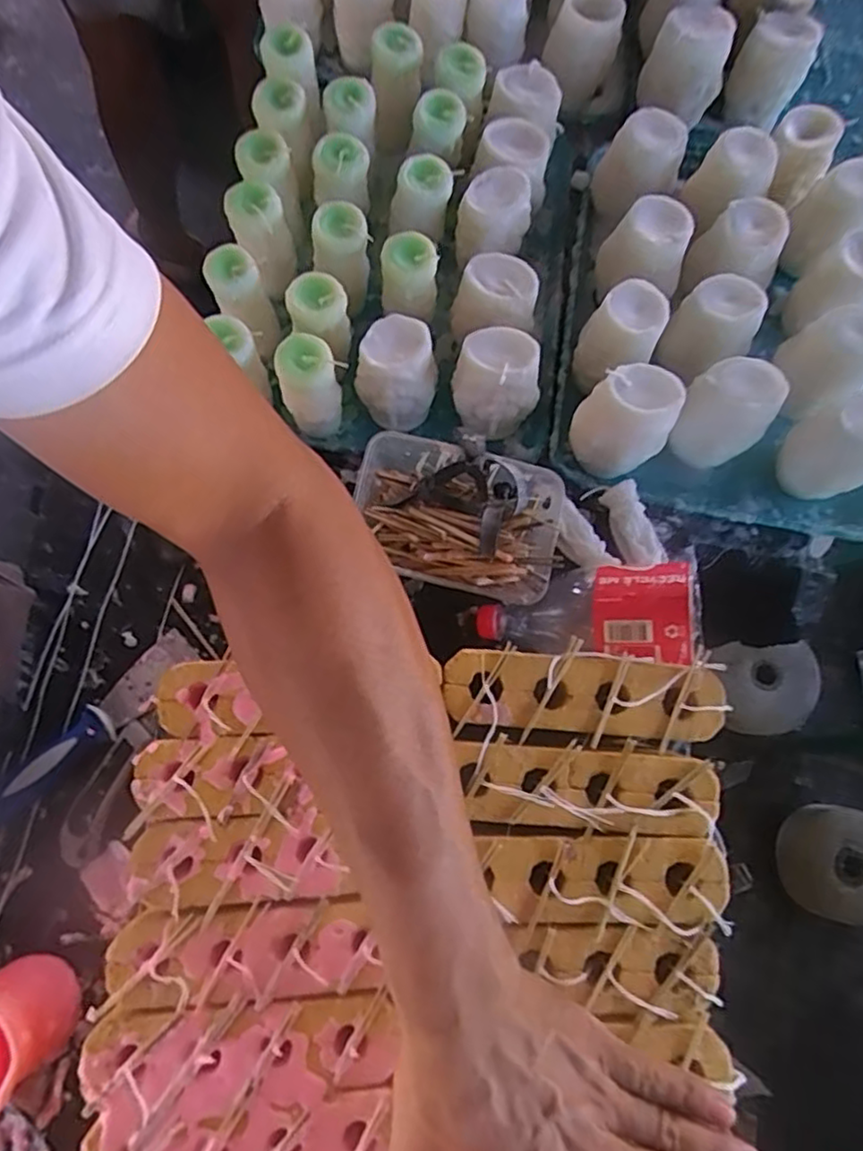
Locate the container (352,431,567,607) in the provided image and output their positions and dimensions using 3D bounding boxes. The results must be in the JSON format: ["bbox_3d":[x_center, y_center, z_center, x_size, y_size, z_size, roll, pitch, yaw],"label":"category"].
[{"bbox_3d":[0.023,-0.049,0.572,0.182,0.052,0.123,13,76,2],"label":"container"}]

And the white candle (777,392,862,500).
[{"bbox_3d":[0.380,-0.116,0.632,0.083,0.111,0.075,-33,79,-9],"label":"white candle"}]

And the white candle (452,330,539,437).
[{"bbox_3d":[0.062,-0.186,0.653,0.074,0.101,0.068,-19,77,-6],"label":"white candle"}]

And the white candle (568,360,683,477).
[{"bbox_3d":[0.180,-0.145,0.632,0.081,0.104,0.065,0,76,-1],"label":"white candle"}]

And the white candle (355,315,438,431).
[{"bbox_3d":[-0.035,-0.196,0.653,0.077,0.102,0.068,1,76,-1],"label":"white candle"}]

